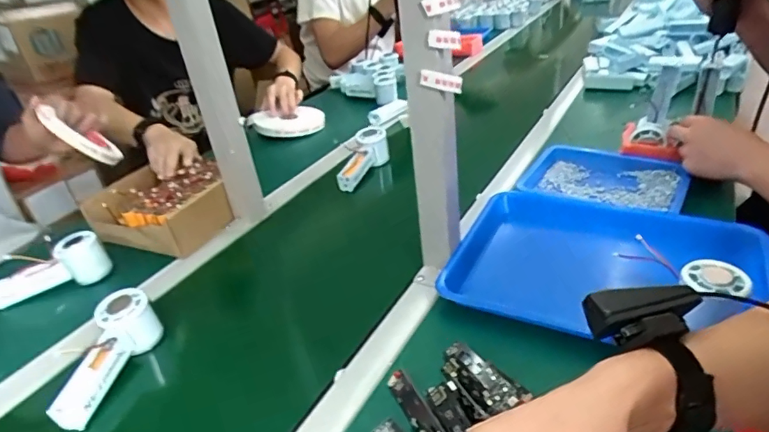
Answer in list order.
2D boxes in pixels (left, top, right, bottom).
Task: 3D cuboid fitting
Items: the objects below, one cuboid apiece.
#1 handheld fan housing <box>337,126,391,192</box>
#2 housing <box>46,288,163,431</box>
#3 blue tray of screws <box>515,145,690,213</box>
[{"bbox_3d":[-0.041,-0.098,0.892,0.051,0.055,0.154,10,50,27],"label":"handheld fan housing"},{"bbox_3d":[-0.303,0.158,0.533,0.050,0.059,0.147,0,46,12],"label":"housing"},{"bbox_3d":[0.344,-0.060,0.761,0.219,0.026,0.164,14,36,32],"label":"blue tray of screws"}]

